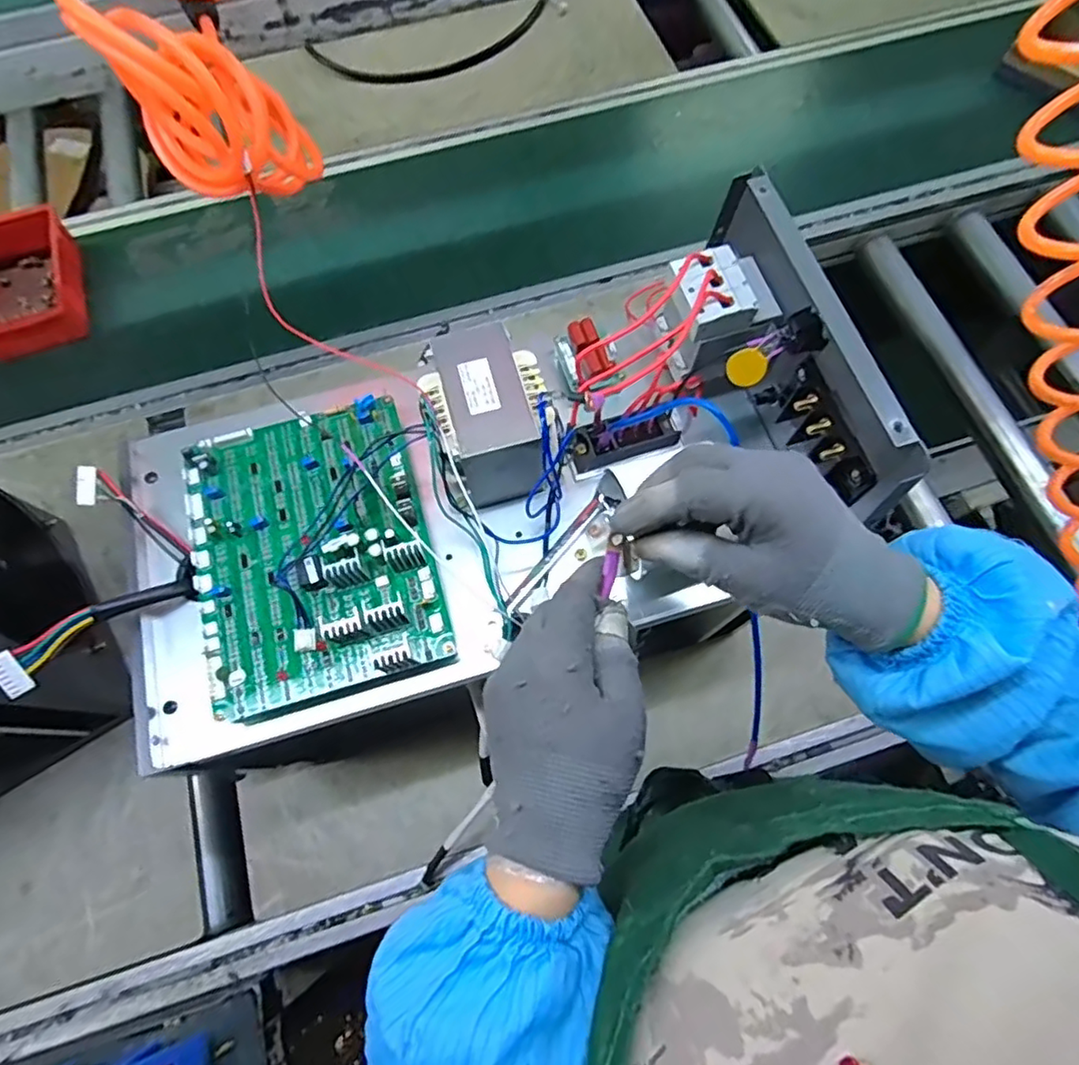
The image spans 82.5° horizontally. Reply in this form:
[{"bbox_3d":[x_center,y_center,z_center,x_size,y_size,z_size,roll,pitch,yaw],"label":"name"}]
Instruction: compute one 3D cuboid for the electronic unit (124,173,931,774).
[{"bbox_3d":[-0.051,-0.036,0.441,0.504,0.136,0.241,-24,71,3],"label":"electronic unit"}]

